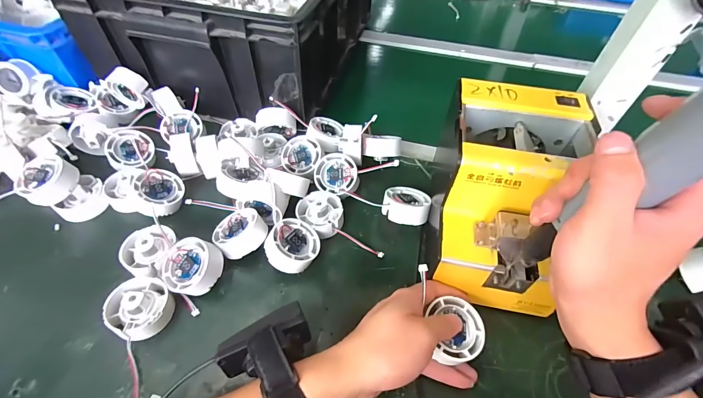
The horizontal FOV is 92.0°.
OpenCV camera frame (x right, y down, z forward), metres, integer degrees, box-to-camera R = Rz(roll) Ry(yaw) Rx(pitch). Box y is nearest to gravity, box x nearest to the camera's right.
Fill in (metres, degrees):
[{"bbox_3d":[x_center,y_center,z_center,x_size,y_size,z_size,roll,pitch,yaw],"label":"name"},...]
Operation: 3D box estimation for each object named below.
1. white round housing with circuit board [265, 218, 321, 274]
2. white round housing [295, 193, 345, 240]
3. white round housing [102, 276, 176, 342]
[{"bbox_3d":[-0.063,0.051,0.366,0.052,0.024,0.054,-10,63,-41],"label":"white round housing with circuit board"},{"bbox_3d":[-0.033,0.014,0.404,0.056,0.025,0.050,35,58,24],"label":"white round housing"},{"bbox_3d":[-0.203,0.102,0.325,0.057,0.037,0.052,1,51,-2],"label":"white round housing"}]

